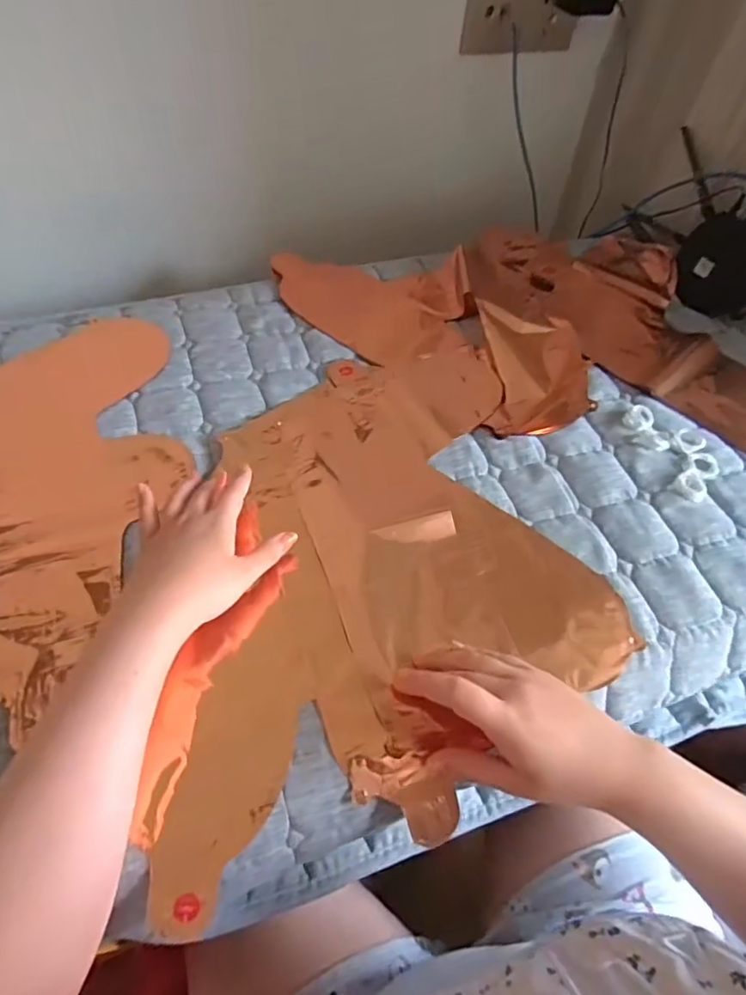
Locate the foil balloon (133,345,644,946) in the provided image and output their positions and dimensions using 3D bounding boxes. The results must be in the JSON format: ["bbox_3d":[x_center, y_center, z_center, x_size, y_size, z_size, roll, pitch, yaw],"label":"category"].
[{"bbox_3d":[-0.009,0.047,0.487,0.382,0.022,0.428,-13,58,-11],"label":"foil balloon"}]

